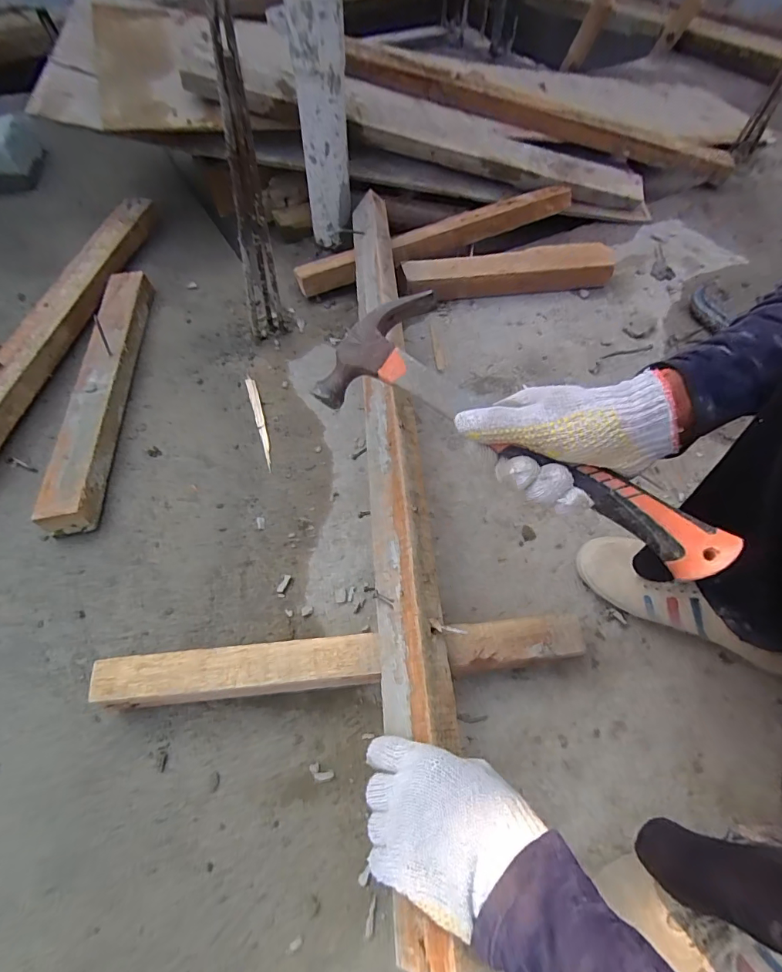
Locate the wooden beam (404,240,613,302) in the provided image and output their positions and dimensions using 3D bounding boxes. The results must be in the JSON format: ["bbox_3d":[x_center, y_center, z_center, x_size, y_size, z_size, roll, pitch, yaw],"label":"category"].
[{"bbox_3d":[0.208,-0.381,0.788,0.372,0.062,0.066,-8,58,-7],"label":"wooden beam"}]

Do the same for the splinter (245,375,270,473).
[{"bbox_3d":[-0.195,-0.101,0.652,0.015,0.010,0.177,-16,60,-11],"label":"splinter"}]

